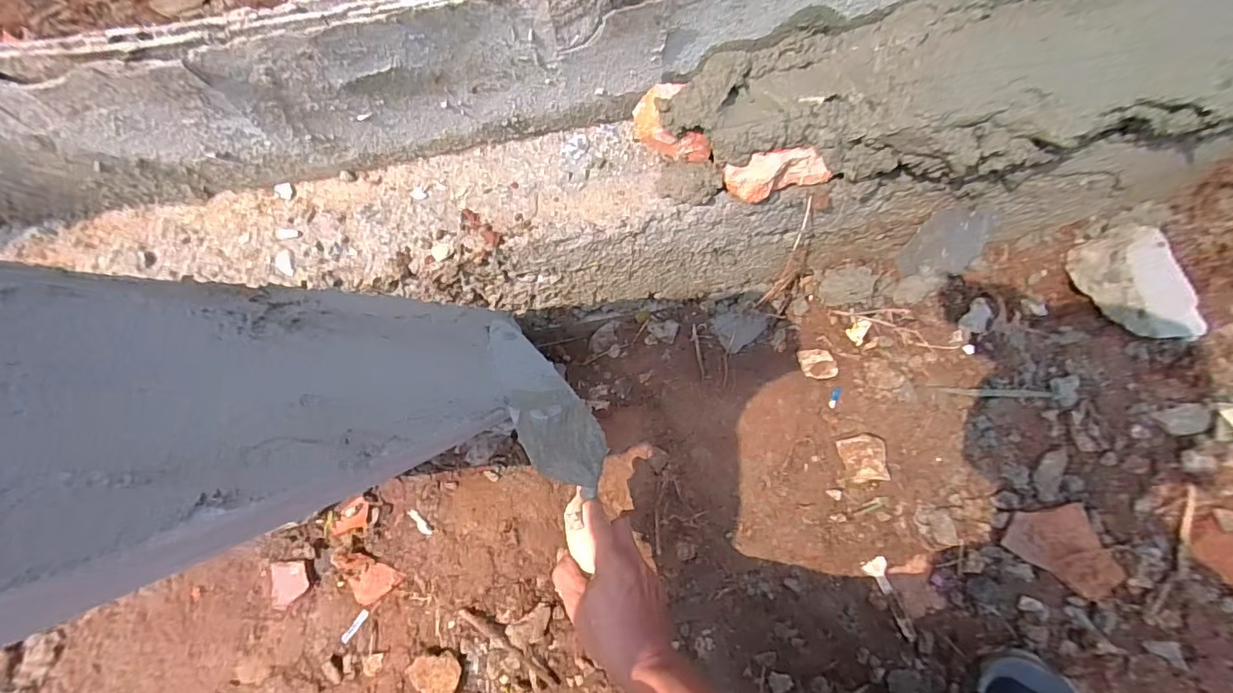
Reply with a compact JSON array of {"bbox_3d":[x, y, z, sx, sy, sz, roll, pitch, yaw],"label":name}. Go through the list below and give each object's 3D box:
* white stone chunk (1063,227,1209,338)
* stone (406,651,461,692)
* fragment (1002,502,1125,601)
[{"bbox_3d":[0.565,-0.069,0.564,0.078,0.051,0.136,-5,73,-3],"label":"white stone chunk"},{"bbox_3d":[-0.171,0.317,0.497,0.041,0.011,0.048,-33,77,-10],"label":"stone"},{"bbox_3d":[0.444,0.193,0.513,0.105,0.022,0.072,32,75,8],"label":"fragment"}]

